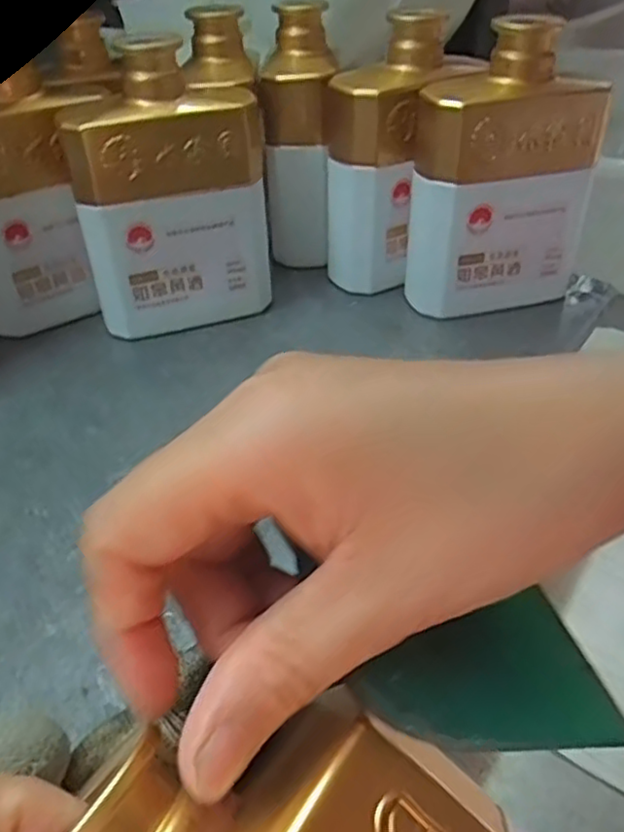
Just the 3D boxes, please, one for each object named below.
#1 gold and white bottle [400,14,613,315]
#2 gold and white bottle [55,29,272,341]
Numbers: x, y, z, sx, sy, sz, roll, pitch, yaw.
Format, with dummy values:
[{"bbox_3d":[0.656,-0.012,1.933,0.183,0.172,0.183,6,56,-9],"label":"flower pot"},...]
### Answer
[{"bbox_3d":[0.118,-0.144,0.414,0.112,0.164,0.057,-12,42,-14],"label":"gold and white bottle"},{"bbox_3d":[-0.090,-0.136,0.410,0.104,0.163,0.058,-12,42,-14],"label":"gold and white bottle"}]

